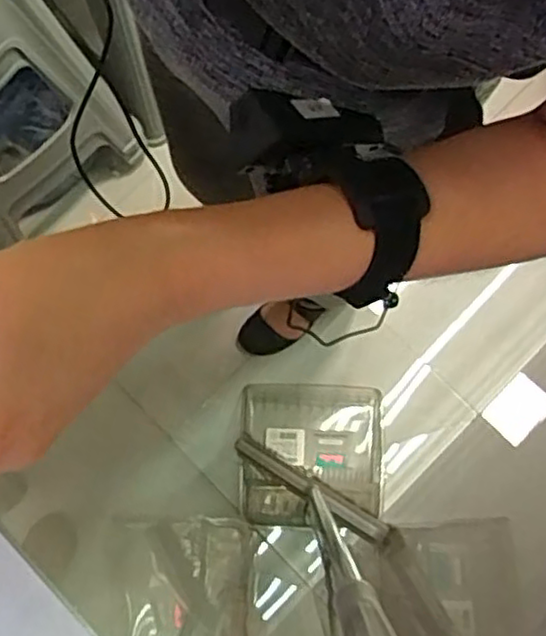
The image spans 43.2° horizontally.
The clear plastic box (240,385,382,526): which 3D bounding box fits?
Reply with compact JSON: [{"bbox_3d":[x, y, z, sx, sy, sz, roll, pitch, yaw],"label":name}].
[{"bbox_3d":[0.073,0.246,1.262,0.255,0.044,0.249,0,75,1],"label":"clear plastic box"}]

